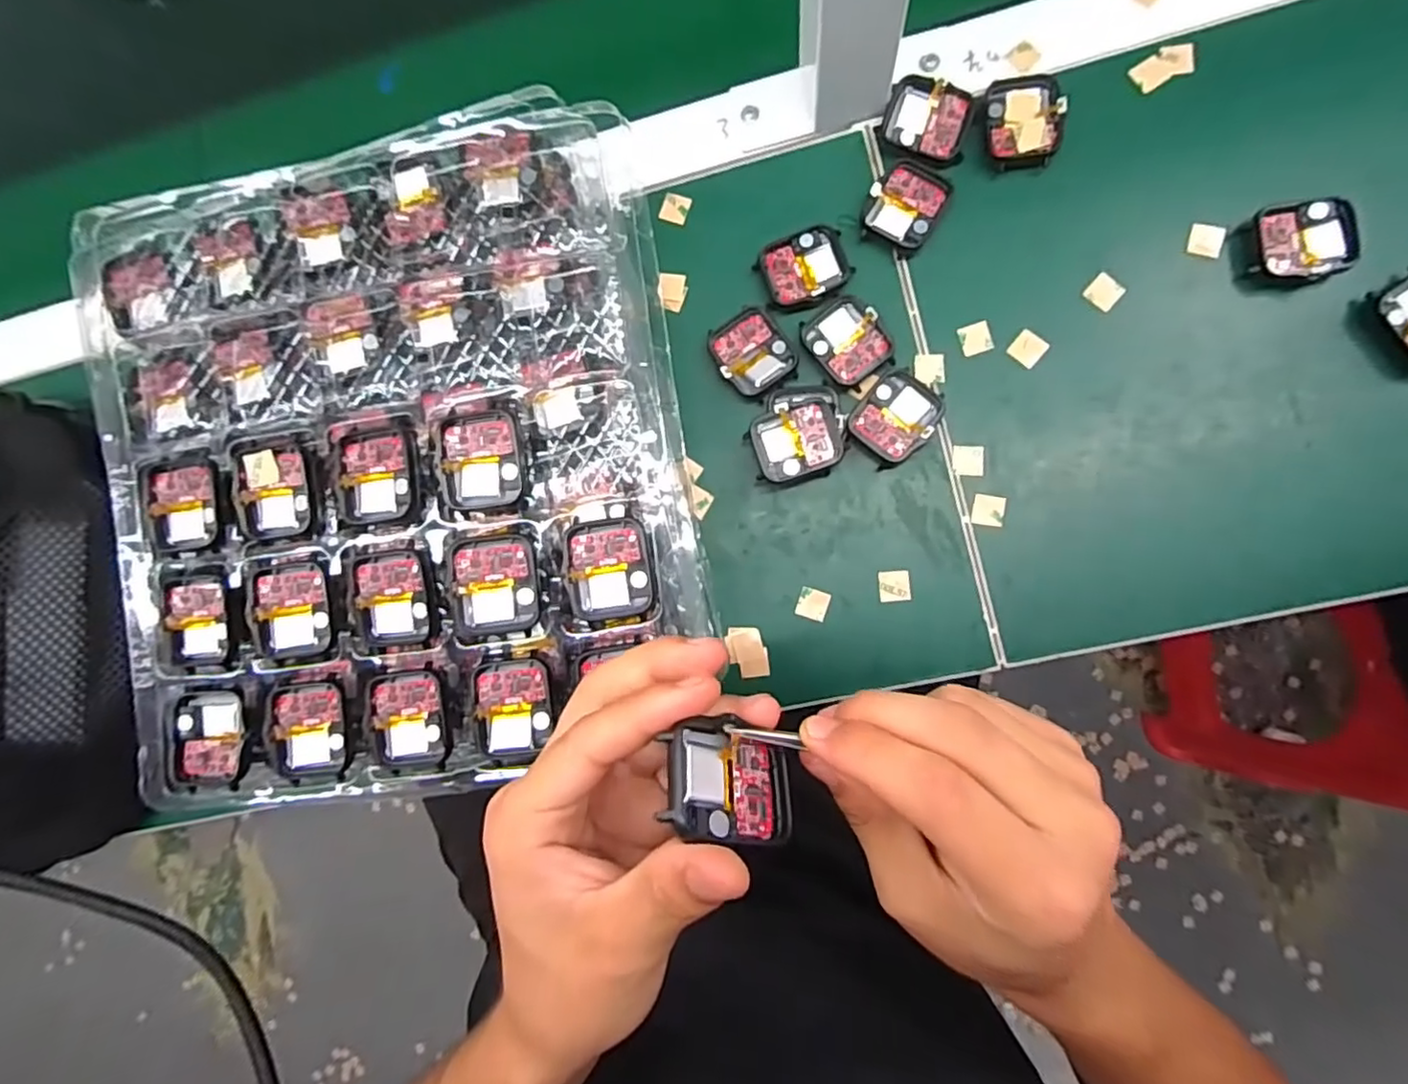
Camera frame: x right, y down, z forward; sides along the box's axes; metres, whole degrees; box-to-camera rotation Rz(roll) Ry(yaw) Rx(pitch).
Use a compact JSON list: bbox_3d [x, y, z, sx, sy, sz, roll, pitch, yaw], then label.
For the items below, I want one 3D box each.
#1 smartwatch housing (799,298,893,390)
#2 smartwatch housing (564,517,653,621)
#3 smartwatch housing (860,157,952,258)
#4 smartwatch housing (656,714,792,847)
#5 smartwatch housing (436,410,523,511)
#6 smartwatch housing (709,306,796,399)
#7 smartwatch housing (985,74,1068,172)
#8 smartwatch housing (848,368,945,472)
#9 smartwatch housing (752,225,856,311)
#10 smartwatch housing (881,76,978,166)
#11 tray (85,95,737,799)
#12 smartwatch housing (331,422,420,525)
[{"bbox_3d":[0.077,-0.106,0.340,0.035,0.011,0.045,-35,83,5],"label":"smartwatch housing"},{"bbox_3d":[-0.041,0.012,0.285,0.036,0.012,0.043,-7,85,7],"label":"smartwatch housing"},{"bbox_3d":[0.106,-0.177,0.338,0.036,0.011,0.043,31,92,8],"label":"smartwatch housing"},{"bbox_3d":[0.008,0.074,0.199,0.043,0.006,0.034,20,50,-28],"label":"smartwatch housing"},{"bbox_3d":[-0.100,-0.037,0.288,0.037,0.008,0.043,-5,86,7],"label":"smartwatch housing"},{"bbox_3d":[0.026,-0.102,0.344,0.037,0.014,0.046,-38,83,5],"label":"smartwatch housing"},{"bbox_3d":[0.166,-0.219,0.333,0.035,0.008,0.046,-2,87,8],"label":"smartwatch housing"},{"bbox_3d":[0.100,-0.065,0.335,0.045,0.011,0.037,-44,83,4],"label":"smartwatch housing"},{"bbox_3d":[0.053,-0.148,0.345,0.046,0.007,0.040,-21,85,7],"label":"smartwatch housing"},{"bbox_3d":[0.119,-0.221,0.339,0.044,0.013,0.037,12,89,8],"label":"smartwatch housing"},{"bbox_3d":[-0.146,-0.040,0.300,0.269,0.024,0.294,-12,86,7],"label":"tray"},{"bbox_3d":[-0.150,-0.032,0.295,0.040,0.005,0.046,-9,85,7],"label":"smartwatch housing"}]

